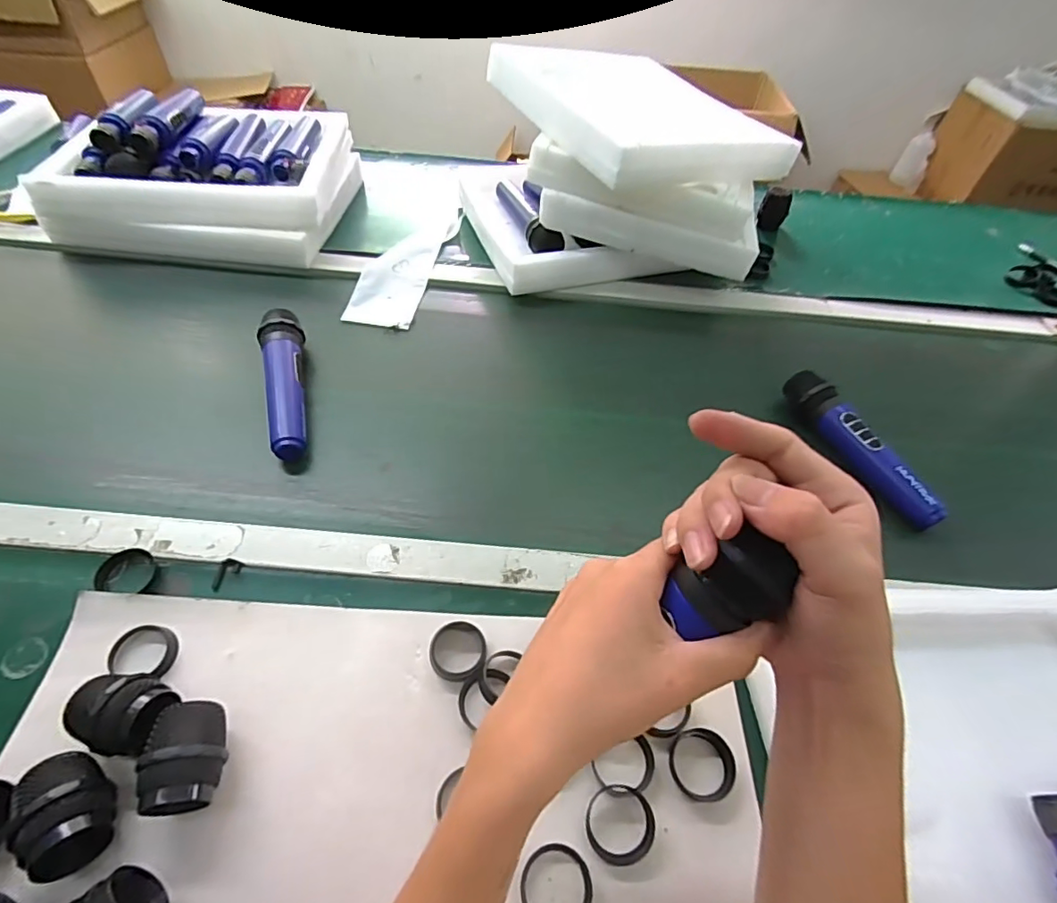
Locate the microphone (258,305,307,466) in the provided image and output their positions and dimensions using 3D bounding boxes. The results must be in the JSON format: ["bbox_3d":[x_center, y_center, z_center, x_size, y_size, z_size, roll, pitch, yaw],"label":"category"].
[{"bbox_3d":[-0.259,-0.074,0.567,0.042,0.044,0.188,-12,53,-14],"label":"microphone"}]

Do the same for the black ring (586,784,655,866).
[{"bbox_3d":[0.059,0.241,0.342,0.043,0.014,0.044,2,51,-3],"label":"black ring"}]

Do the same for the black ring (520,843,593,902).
[{"bbox_3d":[0.017,0.266,0.323,0.043,0.007,0.043,2,51,-3],"label":"black ring"}]

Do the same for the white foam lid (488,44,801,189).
[{"bbox_3d":[0.150,-0.467,0.721,0.286,0.059,0.354,-20,55,-19],"label":"white foam lid"}]

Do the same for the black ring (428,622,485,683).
[{"bbox_3d":[-0.054,0.154,0.408,0.042,0.014,0.042,2,51,-3],"label":"black ring"}]

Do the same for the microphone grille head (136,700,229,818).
[{"bbox_3d":[-0.217,0.193,0.336,0.040,0.046,0.061,-11,53,-13],"label":"microphone grille head"}]

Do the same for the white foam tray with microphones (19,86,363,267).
[{"bbox_3d":[-0.452,-0.419,0.777,0.344,0.111,0.318,3,51,-2],"label":"white foam tray with microphones"}]

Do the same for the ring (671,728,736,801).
[{"bbox_3d":[0.121,0.218,0.369,0.044,0.011,0.043,2,51,-3],"label":"ring"}]

